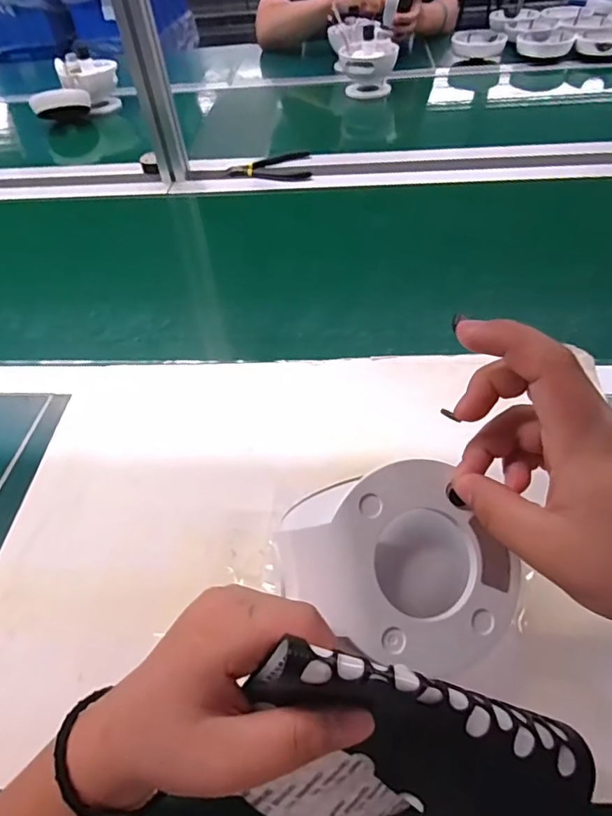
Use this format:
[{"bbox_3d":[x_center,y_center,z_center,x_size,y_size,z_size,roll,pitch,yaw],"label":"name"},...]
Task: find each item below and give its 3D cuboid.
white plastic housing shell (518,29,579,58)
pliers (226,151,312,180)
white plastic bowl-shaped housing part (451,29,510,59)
[{"bbox_3d":[0.532,-0.811,1.140,0.118,0.034,0.100,18,51,20],"label":"white plastic housing shell"},{"bbox_3d":[-0.060,-0.392,0.835,0.134,0.011,0.089,-6,47,-1],"label":"pliers"},{"bbox_3d":[0.398,-0.849,1.194,0.120,0.042,0.103,2,47,7],"label":"white plastic bowl-shaped housing part"}]

